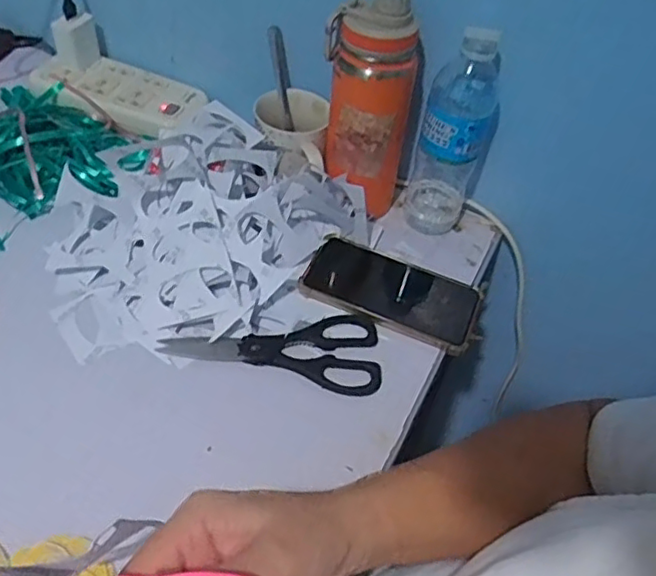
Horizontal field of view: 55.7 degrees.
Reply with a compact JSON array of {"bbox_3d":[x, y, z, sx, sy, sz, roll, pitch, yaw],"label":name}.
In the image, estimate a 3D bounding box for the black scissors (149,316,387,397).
[{"bbox_3d":[-0.045,0.044,0.551,0.187,0.006,0.078,9,50,3],"label":"black scissors"}]

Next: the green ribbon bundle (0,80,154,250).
[{"bbox_3d":[-0.357,-0.159,0.676,0.273,0.033,0.199,31,55,20],"label":"green ribbon bundle"}]

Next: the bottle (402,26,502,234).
[{"bbox_3d":[0.123,-0.146,0.606,0.068,0.208,0.059,13,51,6],"label":"bottle"}]

